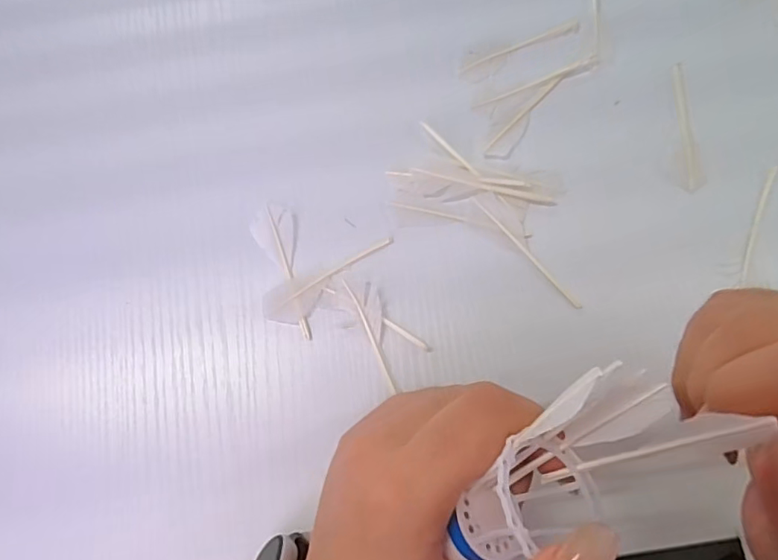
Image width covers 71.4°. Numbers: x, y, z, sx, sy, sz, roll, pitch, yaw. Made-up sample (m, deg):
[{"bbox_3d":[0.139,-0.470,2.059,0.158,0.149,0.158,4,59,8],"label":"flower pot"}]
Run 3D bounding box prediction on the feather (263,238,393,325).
[{"bbox_3d":[-0.028,0.003,0.262,0.068,0.007,0.019,-24,77,-4],"label":"feather"}]

